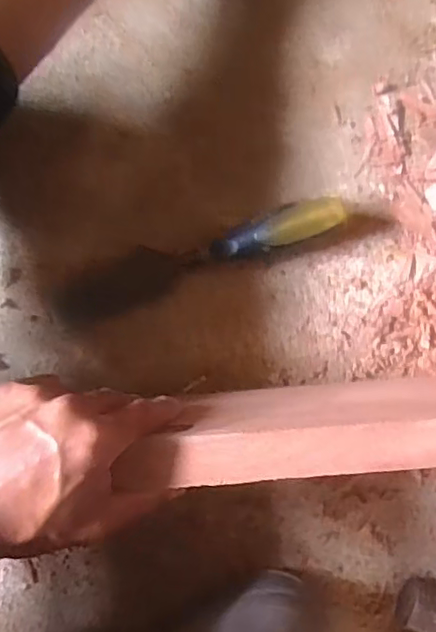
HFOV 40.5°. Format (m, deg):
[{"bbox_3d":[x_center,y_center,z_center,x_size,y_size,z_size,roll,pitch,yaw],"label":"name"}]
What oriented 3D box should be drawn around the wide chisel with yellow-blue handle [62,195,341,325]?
[{"bbox_3d":[-0.018,-0.048,0.455,0.228,0.033,0.039,-21,95,3],"label":"wide chisel with yellow-blue handle"}]

